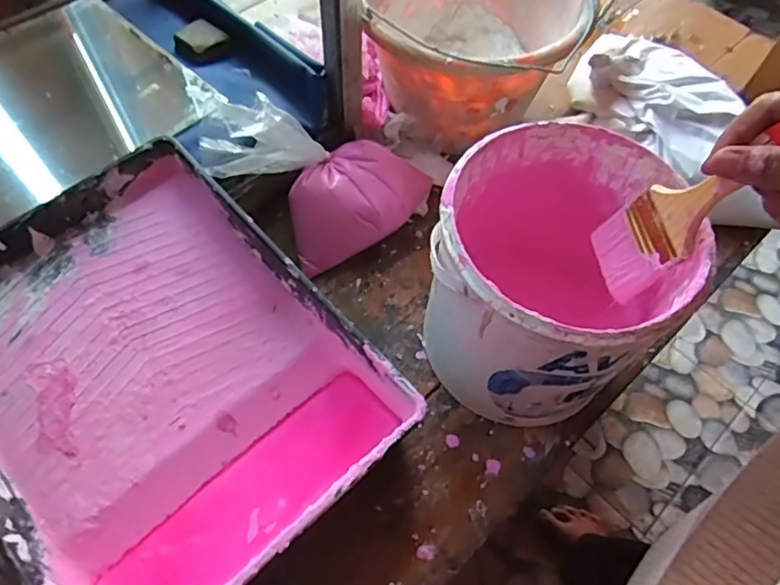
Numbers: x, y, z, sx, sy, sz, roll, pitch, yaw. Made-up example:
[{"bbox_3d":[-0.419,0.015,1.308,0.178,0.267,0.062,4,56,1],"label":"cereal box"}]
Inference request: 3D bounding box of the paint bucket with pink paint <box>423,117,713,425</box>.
[{"bbox_3d":[0.124,-0.007,0.468,0.174,0.180,0.177,1,61,-2],"label":"paint bucket with pink paint"}]

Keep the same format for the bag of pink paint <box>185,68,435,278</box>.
[{"bbox_3d":[-0.071,-0.115,0.557,0.232,0.127,0.138,0,61,-3],"label":"bag of pink paint"}]

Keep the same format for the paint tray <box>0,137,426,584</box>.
[{"bbox_3d":[-0.193,0.070,0.477,0.280,0.086,0.354,-38,69,-20],"label":"paint tray"}]

